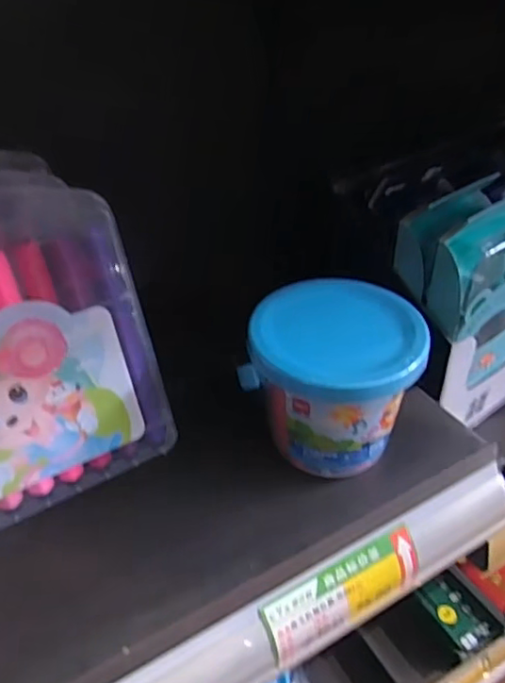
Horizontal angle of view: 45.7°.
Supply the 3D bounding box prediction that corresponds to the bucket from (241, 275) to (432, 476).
[{"bbox_3d":[0.043,0.020,0.332,0.090,0.081,0.077,7,39,9],"label":"bucket"}]

